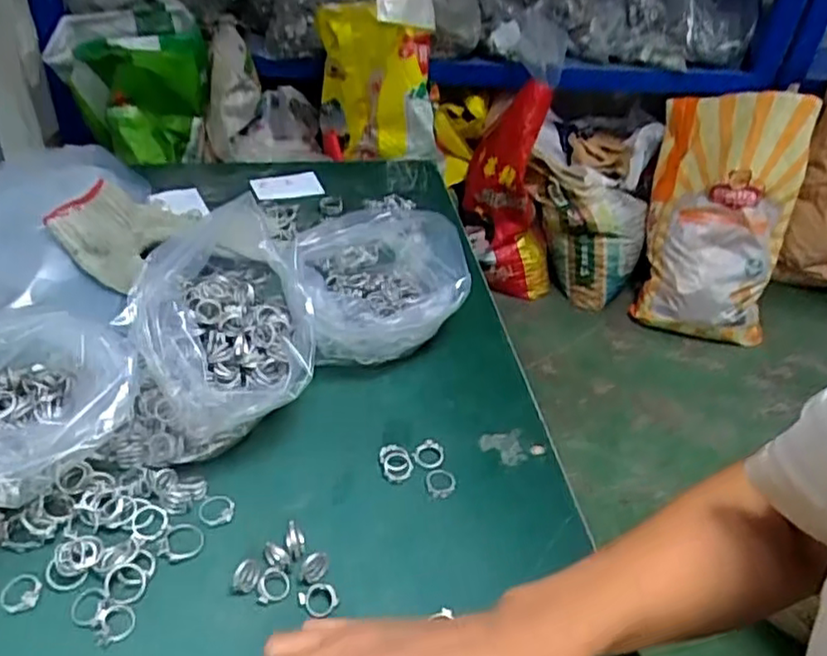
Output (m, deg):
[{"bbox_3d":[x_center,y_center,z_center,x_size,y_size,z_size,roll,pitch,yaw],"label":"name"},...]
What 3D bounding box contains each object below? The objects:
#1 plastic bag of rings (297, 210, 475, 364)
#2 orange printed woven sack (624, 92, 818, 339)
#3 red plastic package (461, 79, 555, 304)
[{"bbox_3d":[-0.025,-0.034,0.555,0.140,0.082,0.134,-4,39,-13],"label":"plastic bag of rings"},{"bbox_3d":[0.819,-0.297,1.775,0.333,0.626,0.147,10,11,14],"label":"orange printed woven sack"},{"bbox_3d":[0.287,-0.367,1.845,0.281,0.606,0.215,6,37,-2],"label":"red plastic package"}]

